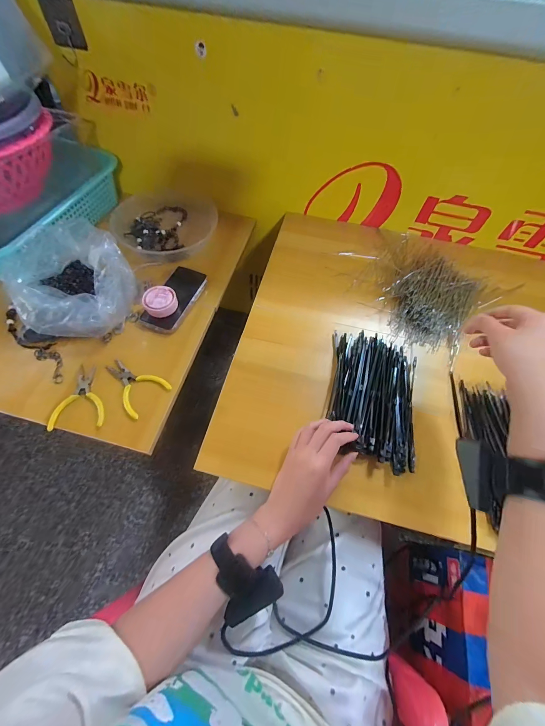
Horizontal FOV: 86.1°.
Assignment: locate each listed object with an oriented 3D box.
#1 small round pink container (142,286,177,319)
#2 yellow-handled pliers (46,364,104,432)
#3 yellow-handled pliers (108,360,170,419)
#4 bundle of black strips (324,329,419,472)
[{"bbox_3d":[-0.210,-0.116,0.547,0.059,0.027,0.057,2,61,-3],"label":"small round pink container"},{"bbox_3d":[-0.310,0.053,0.478,0.078,0.015,0.110,-2,61,-5],"label":"yellow-handled pliers"},{"bbox_3d":[-0.235,0.031,0.491,0.110,0.013,0.075,40,66,17],"label":"yellow-handled pliers"},{"bbox_3d":[0.154,0.045,0.443,0.129,0.023,0.198,15,61,5],"label":"bundle of black strips"}]

